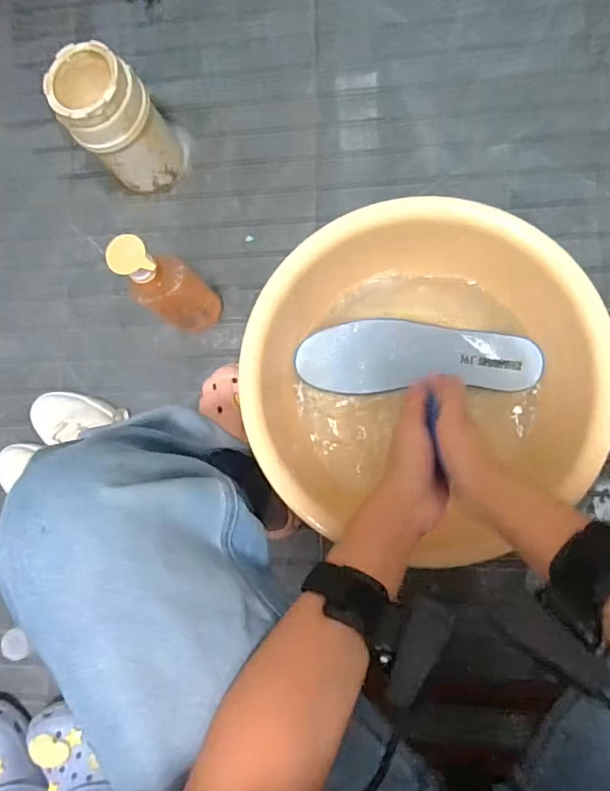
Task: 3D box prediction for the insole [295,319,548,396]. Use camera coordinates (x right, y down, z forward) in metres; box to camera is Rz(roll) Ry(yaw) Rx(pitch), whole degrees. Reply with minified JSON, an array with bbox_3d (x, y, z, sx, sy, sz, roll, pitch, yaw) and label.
[{"bbox_3d":[0.113,-0.041,0.528,0.232,0.026,0.071,-1,84,7],"label":"insole"}]

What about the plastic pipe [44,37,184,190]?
[{"bbox_3d":[-0.252,-0.370,0.712,0.108,0.168,0.111,-1,84,7],"label":"plastic pipe"}]

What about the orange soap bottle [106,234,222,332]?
[{"bbox_3d":[-0.164,-0.131,0.648,0.058,0.234,0.072,30,88,9],"label":"orange soap bottle"}]

